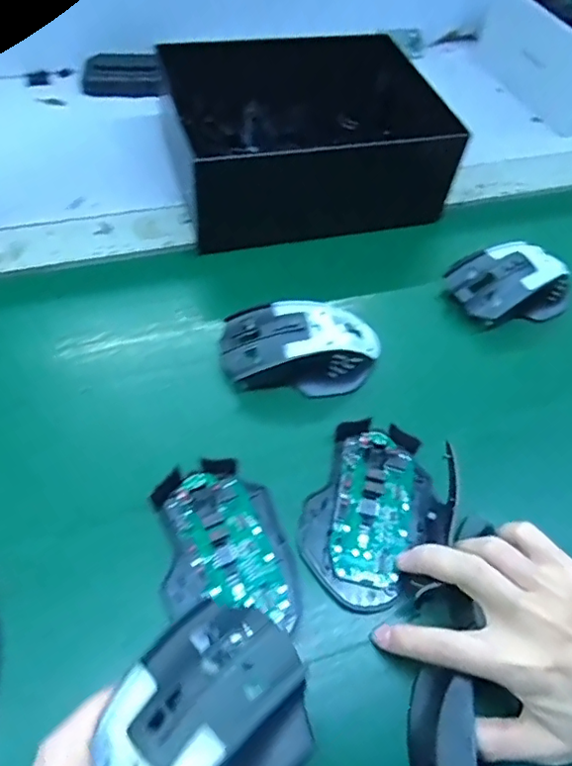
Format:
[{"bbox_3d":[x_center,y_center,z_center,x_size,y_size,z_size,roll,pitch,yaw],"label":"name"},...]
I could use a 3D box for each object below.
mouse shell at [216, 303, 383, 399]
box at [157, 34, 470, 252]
[{"bbox_3d":[0.010,-0.027,0.399,0.117,0.041,0.076,-7,57,-9],"label":"mouse shell"},{"bbox_3d":[0.014,-0.230,0.506,0.220,0.083,0.184,-12,58,-12],"label":"box"}]

